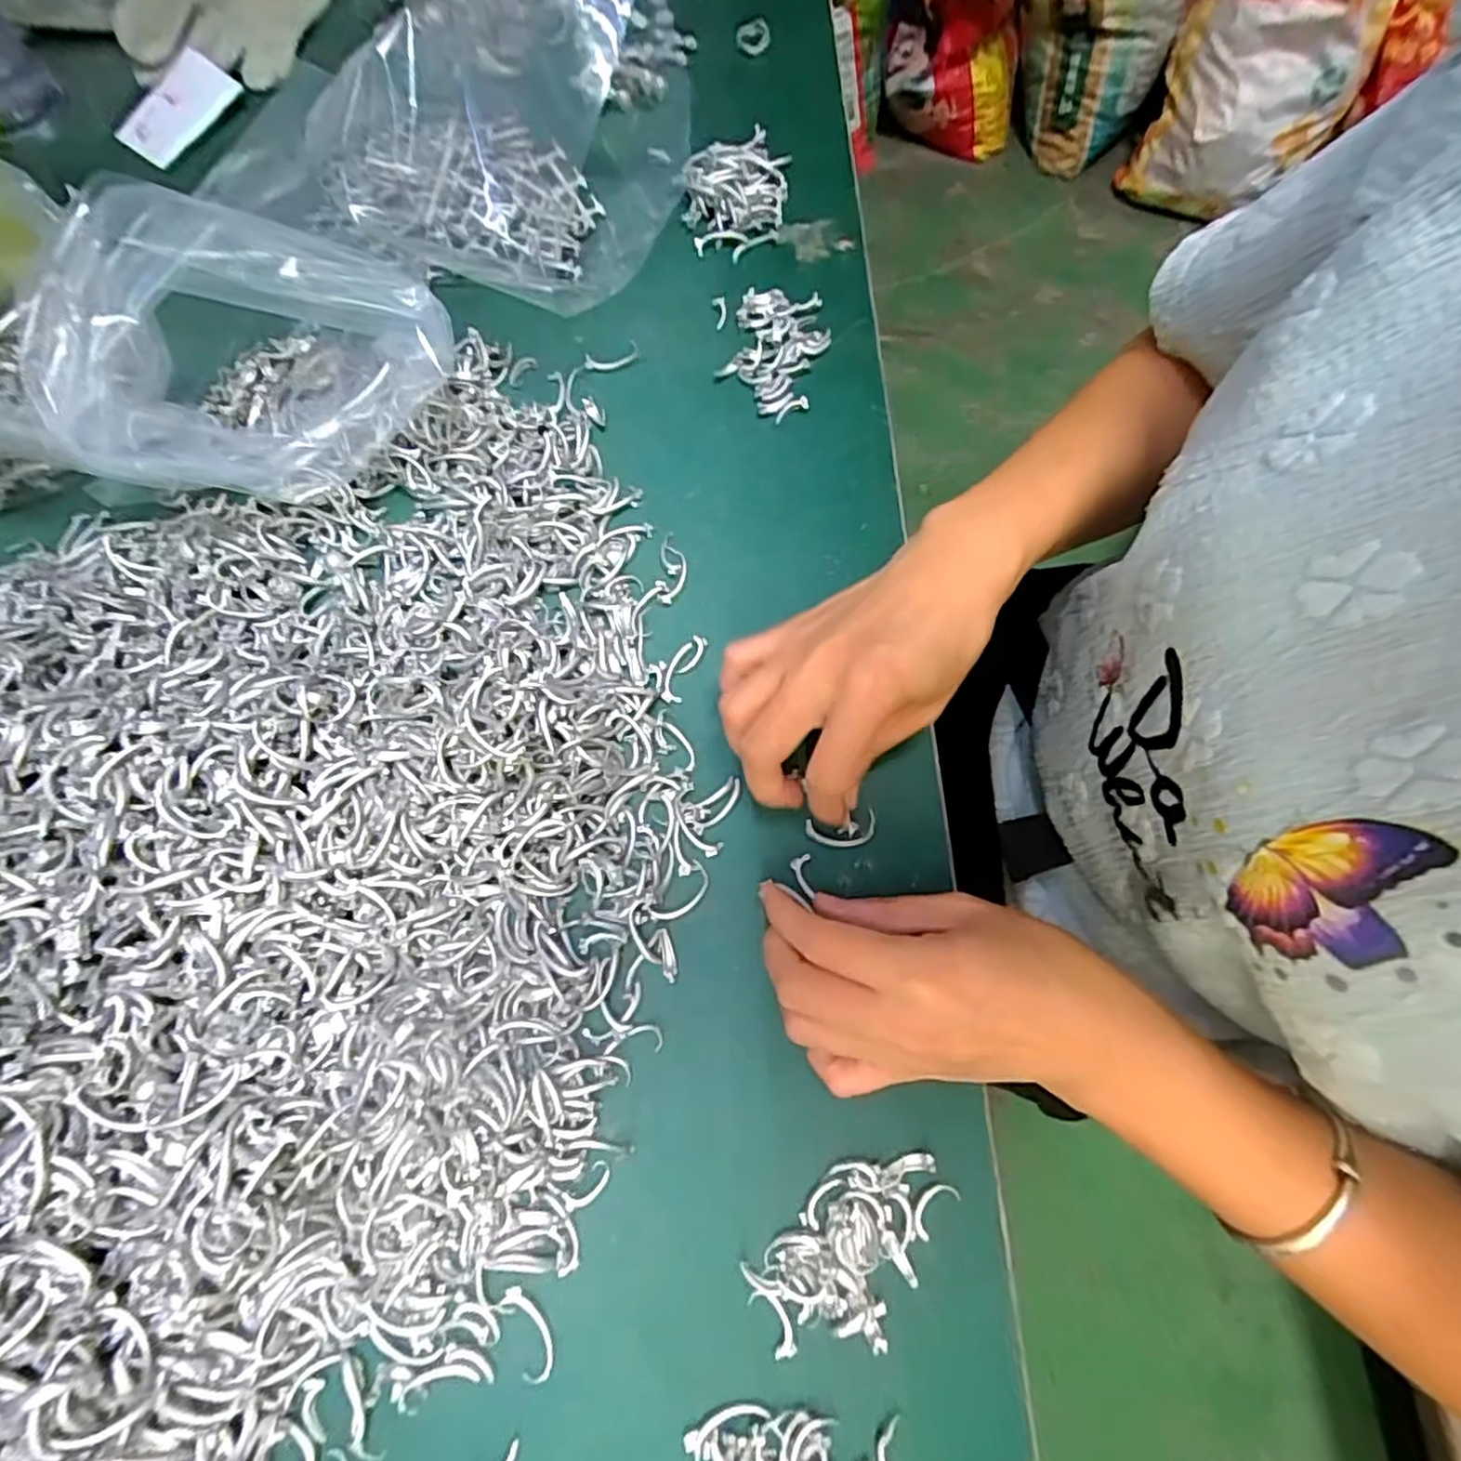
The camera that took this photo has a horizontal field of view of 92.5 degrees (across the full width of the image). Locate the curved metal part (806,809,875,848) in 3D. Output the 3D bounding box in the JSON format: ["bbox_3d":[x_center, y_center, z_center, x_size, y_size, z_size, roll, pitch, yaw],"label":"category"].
[{"bbox_3d":[0.049,0.044,0.308,0.031,0.004,0.014,-5,73,1],"label":"curved metal part"}]

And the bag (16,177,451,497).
[{"bbox_3d":[-0.217,-0.180,0.324,0.161,0.097,0.108,-24,75,-9],"label":"bag"}]

